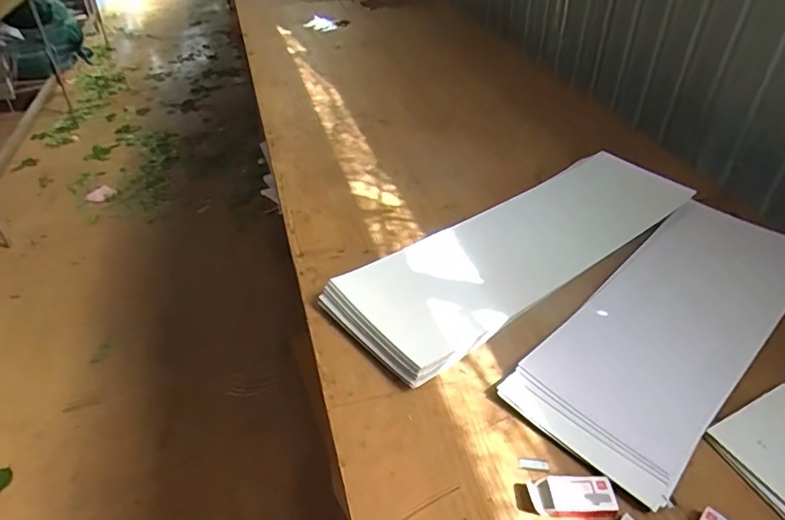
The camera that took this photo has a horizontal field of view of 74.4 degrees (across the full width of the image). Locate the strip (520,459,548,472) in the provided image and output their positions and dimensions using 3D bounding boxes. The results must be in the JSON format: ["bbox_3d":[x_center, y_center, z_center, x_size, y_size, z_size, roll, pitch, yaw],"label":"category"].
[{"bbox_3d":[0.161,0.233,0.589,0.032,0.004,0.014,6,39,7],"label":"strip"}]

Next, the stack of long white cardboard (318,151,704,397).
[{"bbox_3d":[0.220,-0.024,0.871,0.676,0.052,0.212,-26,46,-29],"label":"stack of long white cardboard"}]

